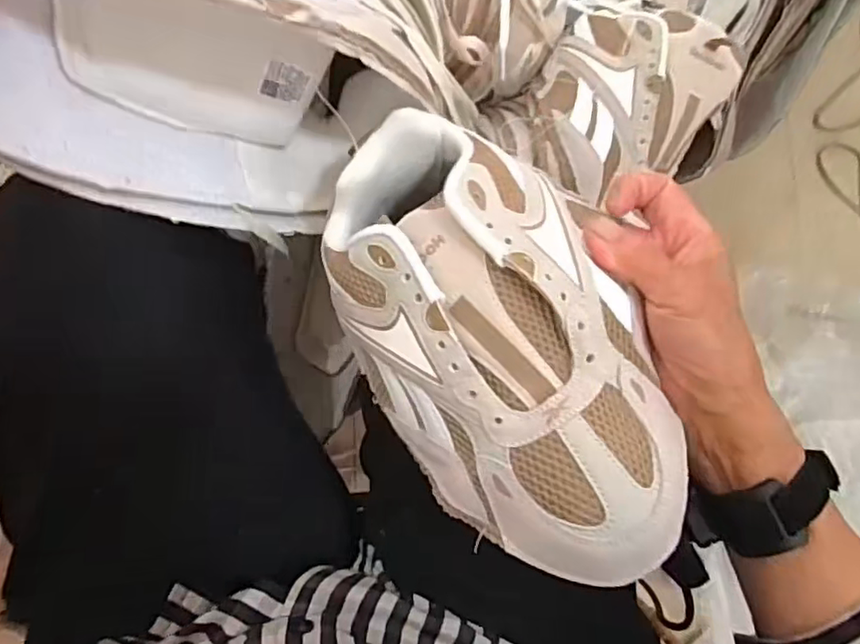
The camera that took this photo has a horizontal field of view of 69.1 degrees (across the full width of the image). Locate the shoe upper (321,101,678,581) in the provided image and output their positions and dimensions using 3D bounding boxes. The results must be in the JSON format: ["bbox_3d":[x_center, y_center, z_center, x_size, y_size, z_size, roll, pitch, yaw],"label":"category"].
[{"bbox_3d":[0.032,0.006,0.308,0.132,0.065,0.236,-17,84,-5],"label":"shoe upper"}]

